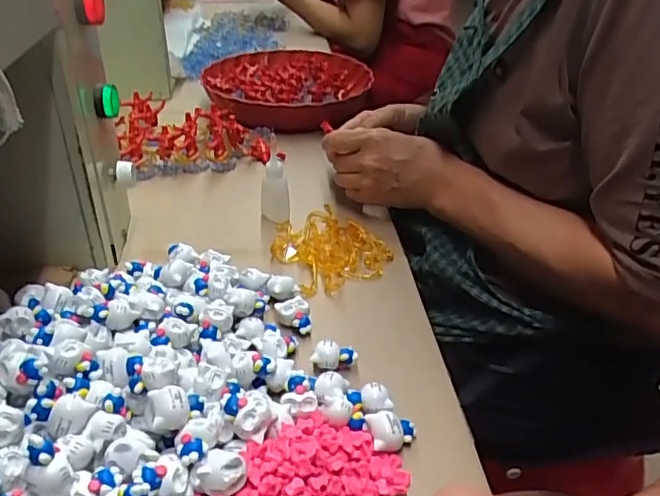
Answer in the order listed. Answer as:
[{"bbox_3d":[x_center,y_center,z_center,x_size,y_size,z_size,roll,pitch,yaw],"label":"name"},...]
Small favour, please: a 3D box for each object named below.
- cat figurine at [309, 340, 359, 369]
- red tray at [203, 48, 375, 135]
[{"bbox_3d":[0.004,0.081,0.432,0.033,0.020,0.016,6,34,6],"label":"cat figurine"},{"bbox_3d":[-0.058,-0.239,0.845,0.244,0.050,0.259,-9,36,-15],"label":"red tray"}]

